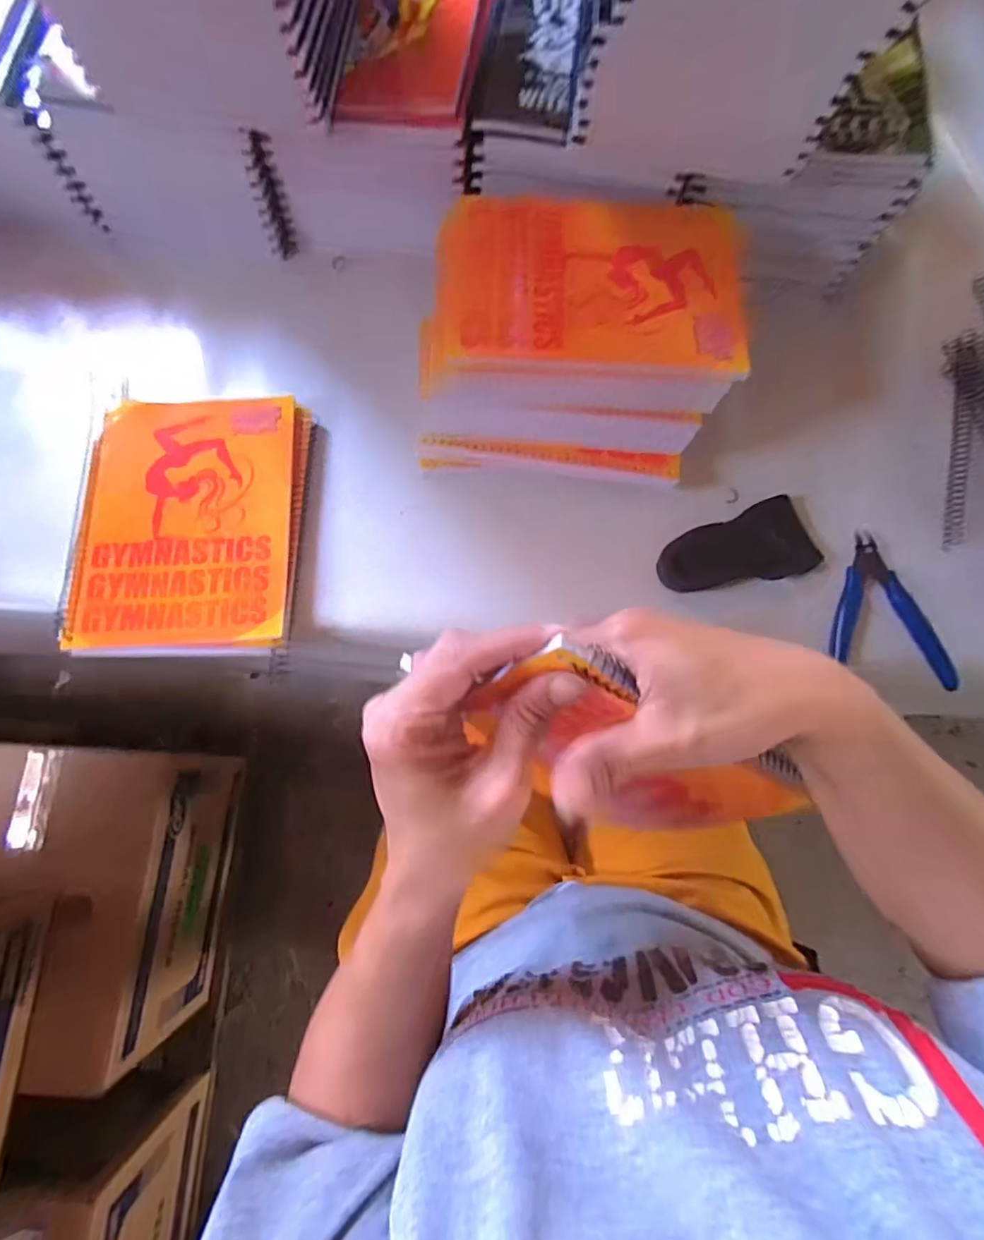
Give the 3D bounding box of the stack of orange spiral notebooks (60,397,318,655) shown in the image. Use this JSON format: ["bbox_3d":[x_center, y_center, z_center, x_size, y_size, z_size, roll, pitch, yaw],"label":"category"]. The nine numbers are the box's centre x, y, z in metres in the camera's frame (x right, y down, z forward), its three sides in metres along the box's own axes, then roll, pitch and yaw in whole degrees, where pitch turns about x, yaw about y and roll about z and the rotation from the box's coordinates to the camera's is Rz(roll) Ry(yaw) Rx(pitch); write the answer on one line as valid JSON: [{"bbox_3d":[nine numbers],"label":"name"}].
[{"bbox_3d":[-0.221,-0.073,0.414,0.155,0.028,0.198,-1,75,-1],"label":"stack of orange spiral notebooks"}]

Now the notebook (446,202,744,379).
[{"bbox_3d":[0.069,-0.237,0.387,0.204,0.015,0.146,4,78,0],"label":"notebook"}]

